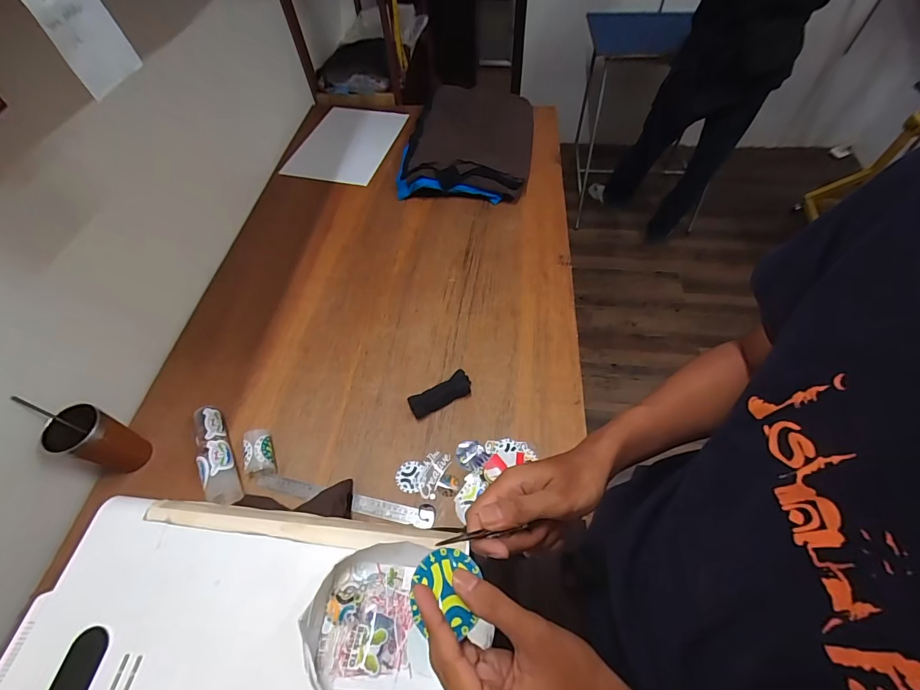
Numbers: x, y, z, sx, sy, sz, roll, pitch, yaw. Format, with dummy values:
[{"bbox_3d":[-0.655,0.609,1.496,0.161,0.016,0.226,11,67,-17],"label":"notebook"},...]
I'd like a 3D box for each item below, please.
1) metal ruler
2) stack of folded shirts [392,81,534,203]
[{"bbox_3d":[-0.213,0.267,0.700,0.297,0.007,0.029,10,59,8],"label":"metal ruler"},{"bbox_3d":[0.025,-0.610,1.212,0.368,0.089,0.468,5,56,5],"label":"stack of folded shirts"}]

